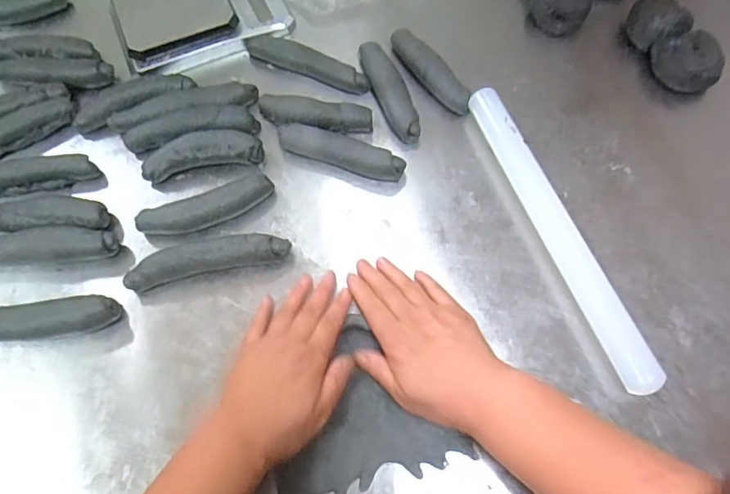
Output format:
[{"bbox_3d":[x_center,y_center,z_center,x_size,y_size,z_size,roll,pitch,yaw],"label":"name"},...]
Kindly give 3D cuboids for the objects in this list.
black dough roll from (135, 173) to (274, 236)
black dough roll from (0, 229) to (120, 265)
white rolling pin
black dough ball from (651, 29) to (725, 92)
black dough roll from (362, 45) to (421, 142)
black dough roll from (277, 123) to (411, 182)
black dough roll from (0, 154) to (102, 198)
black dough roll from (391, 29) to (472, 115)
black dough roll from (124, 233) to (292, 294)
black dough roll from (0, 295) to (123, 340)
[{"bbox_3d":[-0.150,-0.038,0.485,0.126,0.032,0.030,-21,65,-8],"label":"black dough roll"},{"bbox_3d":[-0.300,0.003,0.473,0.138,0.026,0.030,-4,64,0],"label":"black dough roll"},{"bbox_3d":[0.174,-0.021,0.469,0.030,0.027,0.313,-18,65,-7],"label":"white rolling pin"},{"bbox_3d":[0.341,-0.194,0.540,0.059,0.031,0.064,-1,64,1],"label":"black dough ball"},{"bbox_3d":[0.026,-0.165,0.543,0.029,0.029,0.131,-18,65,-7],"label":"black dough roll"},{"bbox_3d":[-0.024,-0.094,0.509,0.127,0.026,0.026,18,66,10],"label":"black dough roll"},{"bbox_3d":[-0.341,-0.068,0.506,0.142,0.023,0.034,-14,65,-5],"label":"black dough roll"},{"bbox_3d":[0.070,-0.191,0.555,0.024,0.034,0.124,-34,68,-14],"label":"black dough roll"},{"bbox_3d":[-0.142,0.009,0.463,0.144,0.030,0.031,-12,64,-4],"label":"black dough roll"},{"bbox_3d":[-0.274,0.063,0.442,0.113,0.032,0.033,-9,64,-3],"label":"black dough roll"}]

